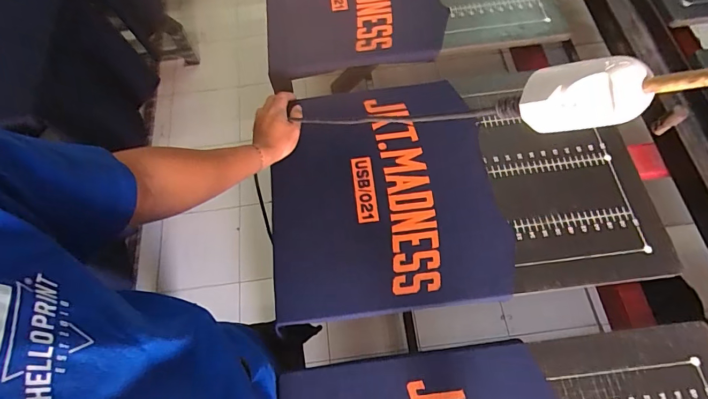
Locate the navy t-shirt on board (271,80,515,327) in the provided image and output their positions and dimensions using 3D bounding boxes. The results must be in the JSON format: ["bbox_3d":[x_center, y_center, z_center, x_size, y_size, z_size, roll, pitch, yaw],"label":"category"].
[{"bbox_3d":[0.045,-0.024,0.652,0.347,0.017,0.396,-6,66,-1],"label":"navy t-shirt on board"}]

